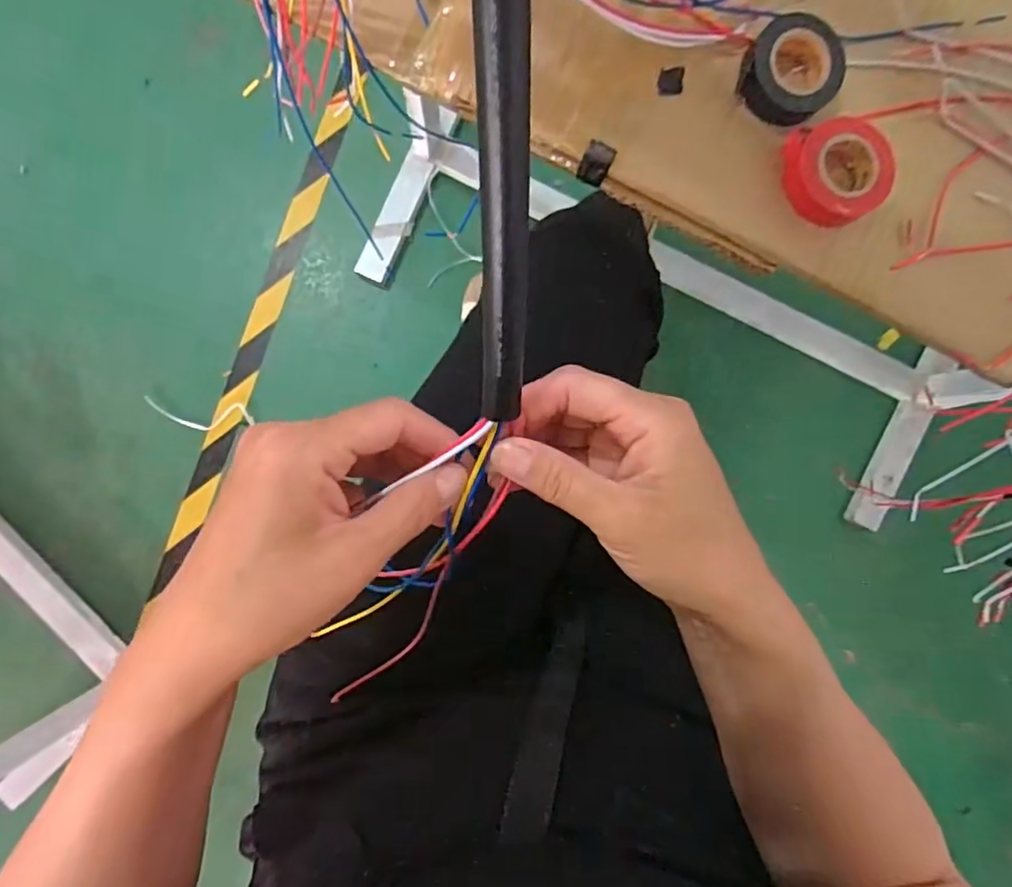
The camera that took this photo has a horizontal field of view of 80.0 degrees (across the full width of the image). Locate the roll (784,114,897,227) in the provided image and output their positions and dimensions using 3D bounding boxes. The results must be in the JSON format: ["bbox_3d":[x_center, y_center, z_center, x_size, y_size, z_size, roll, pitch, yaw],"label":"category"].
[{"bbox_3d":[0.196,-0.159,0.359,0.054,0.024,0.058,0,90,-3],"label":"roll"}]

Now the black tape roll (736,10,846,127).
[{"bbox_3d":[0.167,-0.220,0.354,0.055,0.023,0.055,0,90,-3],"label":"black tape roll"}]

